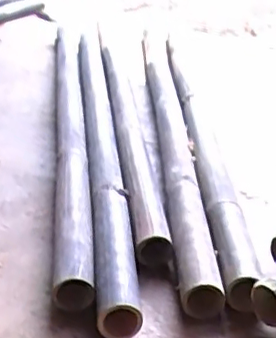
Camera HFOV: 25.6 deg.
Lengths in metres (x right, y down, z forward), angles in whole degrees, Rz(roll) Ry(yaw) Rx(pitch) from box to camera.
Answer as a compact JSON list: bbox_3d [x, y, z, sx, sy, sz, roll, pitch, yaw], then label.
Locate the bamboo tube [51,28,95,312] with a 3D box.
[{"bbox_3d":[-0.172,-0.148,1.524,0.069,0.059,1.579,-4,26,-5],"label":"bamboo tube"}]

